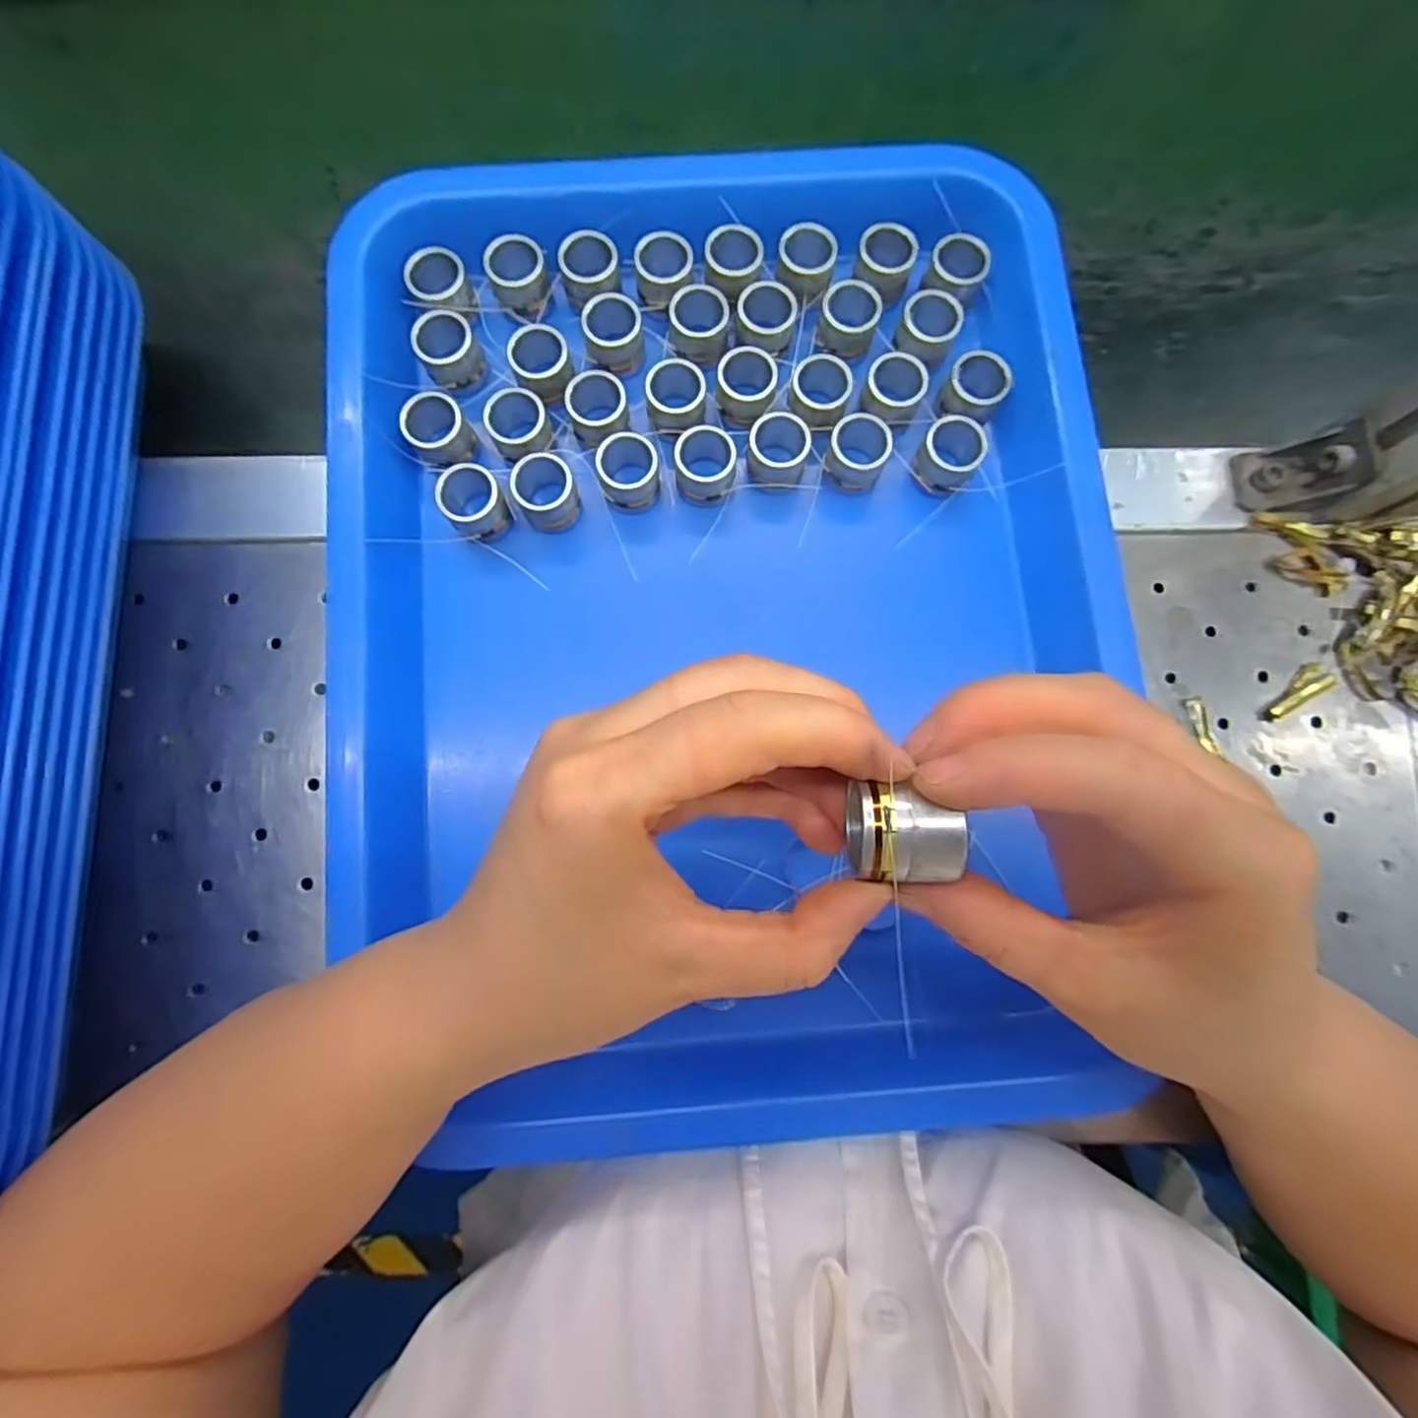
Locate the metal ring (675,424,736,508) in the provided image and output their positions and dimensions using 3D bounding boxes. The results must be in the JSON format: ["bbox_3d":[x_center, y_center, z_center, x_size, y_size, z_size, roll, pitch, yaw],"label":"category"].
[{"bbox_3d":[-0.002,-0.102,0.281,0.024,0.019,0.028,-7,81,-1],"label":"metal ring"}]

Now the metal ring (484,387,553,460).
[{"bbox_3d":[-0.078,-0.117,0.282,0.024,0.019,0.025,0,81,0],"label":"metal ring"}]

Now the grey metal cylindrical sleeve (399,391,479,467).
[{"bbox_3d":[-0.112,-0.115,0.282,0.023,0.020,0.024,0,81,0],"label":"grey metal cylindrical sleeve"}]

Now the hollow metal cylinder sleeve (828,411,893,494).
[{"bbox_3d":[0.063,-0.108,0.286,0.025,0.022,0.029,25,82,3],"label":"hollow metal cylinder sleeve"}]

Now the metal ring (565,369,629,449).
[{"bbox_3d":[-0.047,-0.125,0.283,0.024,0.019,0.023,0,81,0],"label":"metal ring"}]

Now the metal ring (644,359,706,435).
[{"bbox_3d":[-0.014,-0.130,0.284,0.025,0.019,0.026,0,81,0],"label":"metal ring"}]

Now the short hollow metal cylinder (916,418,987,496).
[{"bbox_3d":[0.100,-0.106,0.285,0.024,0.023,0.025,0,81,0],"label":"short hollow metal cylinder"}]

